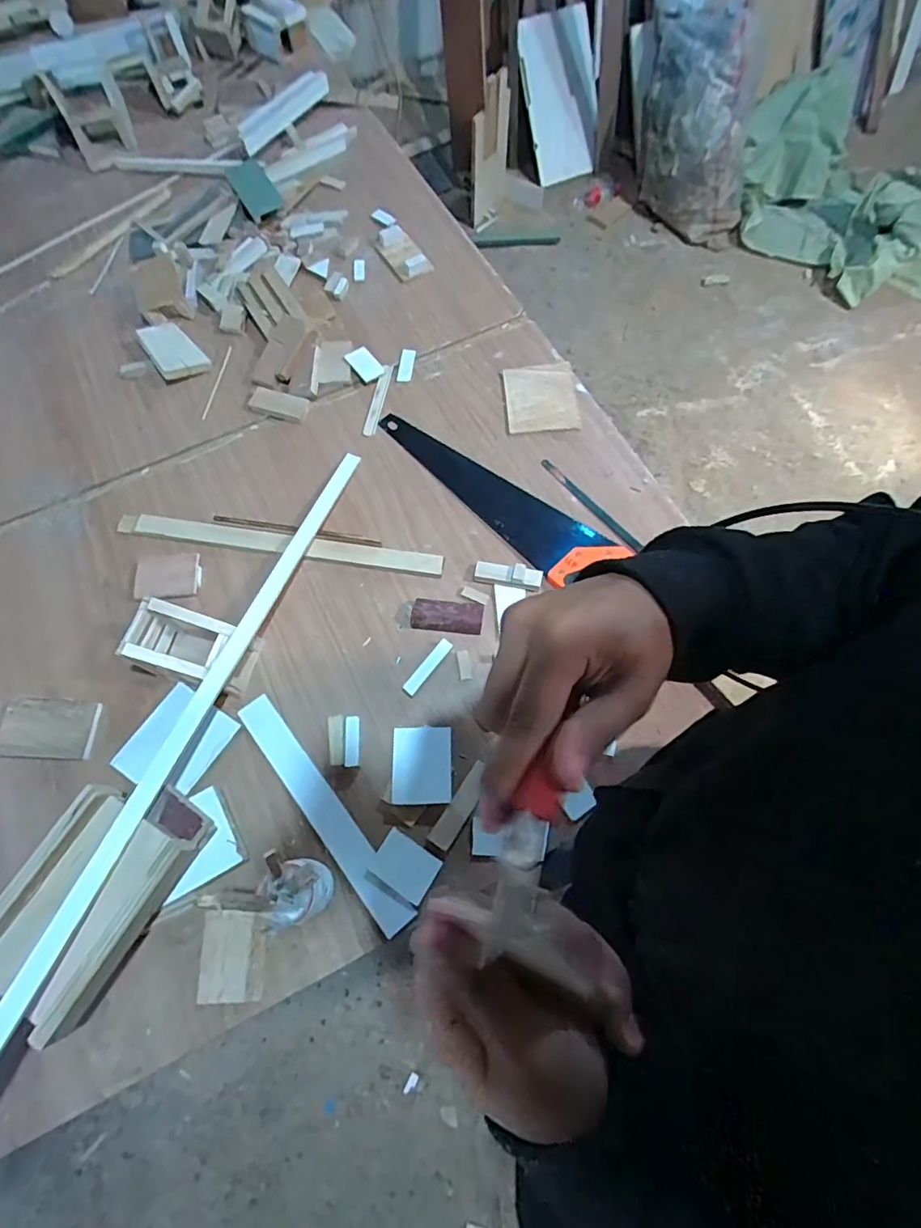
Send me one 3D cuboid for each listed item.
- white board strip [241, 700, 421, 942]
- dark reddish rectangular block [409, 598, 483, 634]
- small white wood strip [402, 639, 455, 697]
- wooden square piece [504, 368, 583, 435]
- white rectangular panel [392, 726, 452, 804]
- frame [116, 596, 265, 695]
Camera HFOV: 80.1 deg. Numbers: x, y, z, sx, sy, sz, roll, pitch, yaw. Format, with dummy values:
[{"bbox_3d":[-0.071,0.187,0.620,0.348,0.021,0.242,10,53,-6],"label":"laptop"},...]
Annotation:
[{"bbox_3d":[-0.173,0.243,0.686,0.043,0.012,0.333,-37,73,-13],"label":"white board strip"},{"bbox_3d":[-0.018,0.001,0.765,0.099,0.024,0.046,7,68,5],"label":"dark reddish rectangular block"},{"bbox_3d":[-0.045,0.072,0.741,0.020,0.011,0.090,37,73,15],"label":"small white wood strip"},{"bbox_3d":[0.133,-0.359,0.908,0.114,0.016,0.122,-7,75,9],"label":"wooden square piece"},{"bbox_3d":[-0.048,0.190,0.694,0.074,0.011,0.093,-1,67,1],"label":"white rectangular panel"},{"bbox_3d":[-0.346,0.043,0.712,0.128,0.101,0.082,11,68,7],"label":"frame"}]

